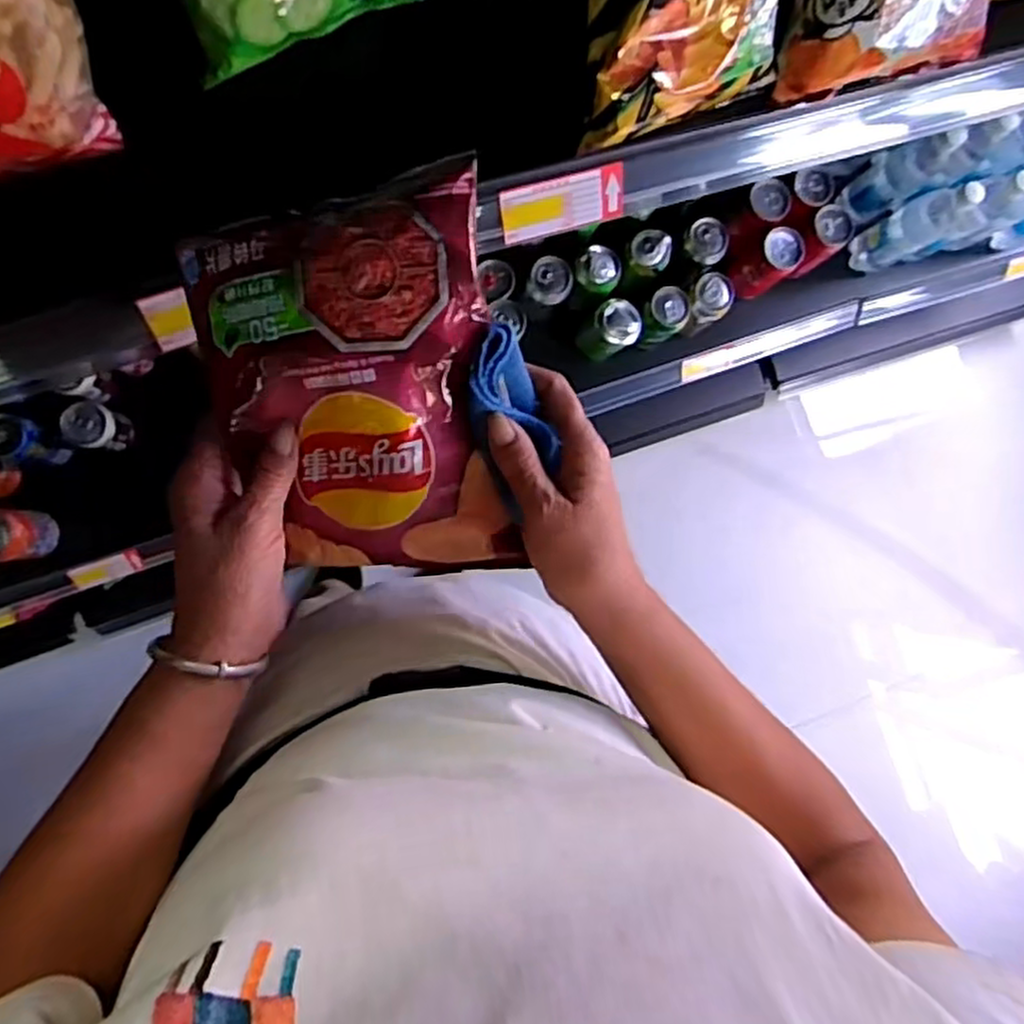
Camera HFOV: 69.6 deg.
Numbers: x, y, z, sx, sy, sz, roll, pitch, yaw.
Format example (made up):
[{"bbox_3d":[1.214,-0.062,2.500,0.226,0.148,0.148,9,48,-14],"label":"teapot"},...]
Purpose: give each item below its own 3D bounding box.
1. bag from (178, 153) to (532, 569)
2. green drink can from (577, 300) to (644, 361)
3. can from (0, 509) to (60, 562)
[{"bbox_3d":[-0.086,-0.067,0.404,0.152,0.055,0.204,-5,109,3],"label":"bag"},{"bbox_3d":[0.136,-0.256,1.050,0.071,0.106,0.067,41,83,-5],"label":"green drink can"},{"bbox_3d":[-0.624,0.030,0.922,0.057,0.102,0.061,0,88,-8],"label":"can"}]

